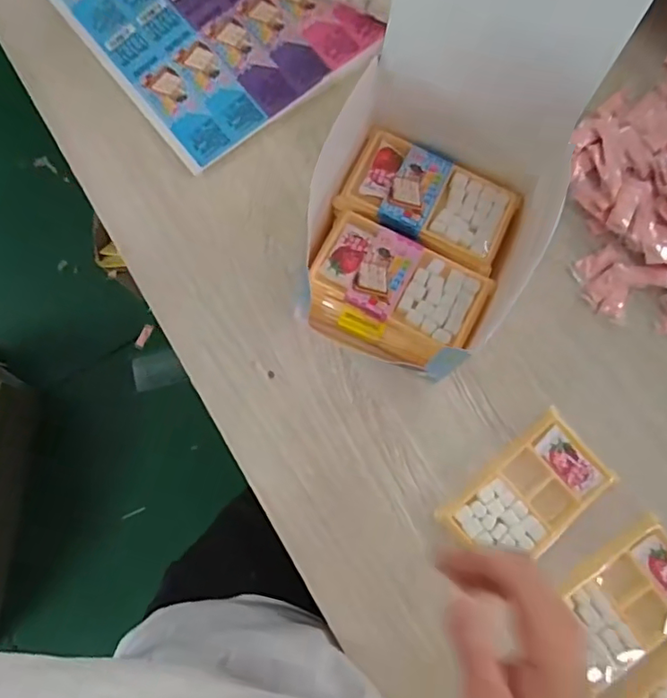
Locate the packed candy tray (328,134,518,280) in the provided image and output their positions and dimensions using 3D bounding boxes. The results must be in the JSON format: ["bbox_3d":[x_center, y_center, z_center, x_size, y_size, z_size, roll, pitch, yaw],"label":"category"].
[{"bbox_3d":[0.079,-0.121,0.446,0.135,0.016,0.077,24,79,5],"label":"packed candy tray"}]

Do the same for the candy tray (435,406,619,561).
[{"bbox_3d":[0.162,0.121,0.451,0.128,0.010,0.076,-41,81,-8],"label":"candy tray"}]

